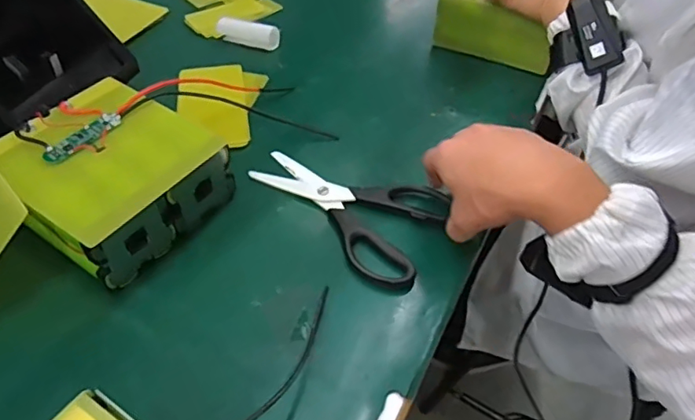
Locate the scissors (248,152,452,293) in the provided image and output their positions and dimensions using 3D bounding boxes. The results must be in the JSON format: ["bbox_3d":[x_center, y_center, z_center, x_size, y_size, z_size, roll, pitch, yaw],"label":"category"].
[{"bbox_3d":[-0.008,-0.002,0.467,0.177,0.015,0.105,23,54,16],"label":"scissors"}]

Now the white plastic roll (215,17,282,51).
[{"bbox_3d":[-0.125,-0.217,0.654,0.080,0.027,0.022,16,50,10],"label":"white plastic roll"}]

